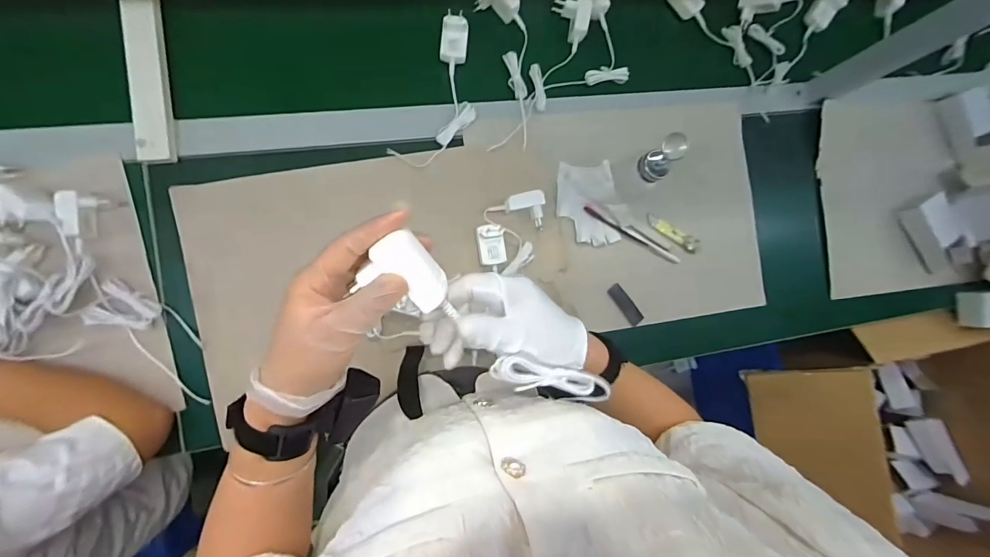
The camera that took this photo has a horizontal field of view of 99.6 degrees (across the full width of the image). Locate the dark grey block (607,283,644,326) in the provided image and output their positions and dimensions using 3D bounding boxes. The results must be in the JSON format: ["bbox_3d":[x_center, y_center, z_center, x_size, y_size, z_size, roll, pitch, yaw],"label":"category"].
[{"bbox_3d":[0.214,0.042,0.685,0.025,0.005,0.075,-40,98,-5],"label":"dark grey block"}]

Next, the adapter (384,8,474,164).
[{"bbox_3d":[-0.072,-0.271,0.625,0.095,0.029,0.227,24,89,-10],"label":"adapter"}]

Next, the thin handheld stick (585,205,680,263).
[{"bbox_3d":[0.221,-0.070,0.675,0.181,0.016,0.013,28,88,-10],"label":"thin handheld stick"}]

